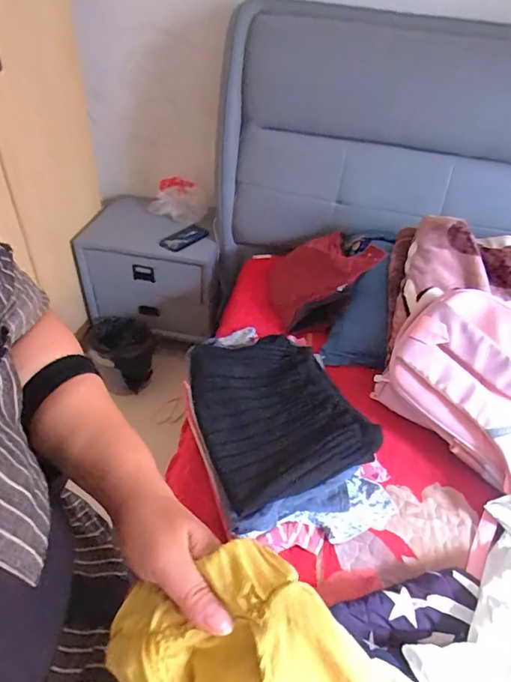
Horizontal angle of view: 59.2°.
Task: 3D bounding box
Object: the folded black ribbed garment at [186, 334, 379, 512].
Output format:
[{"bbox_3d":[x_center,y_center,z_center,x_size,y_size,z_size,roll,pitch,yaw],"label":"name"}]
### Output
[{"bbox_3d":[0.031,0.129,0.921,0.301,0.041,0.396,-14,45,-21],"label":"folded black ribbed garment"}]

